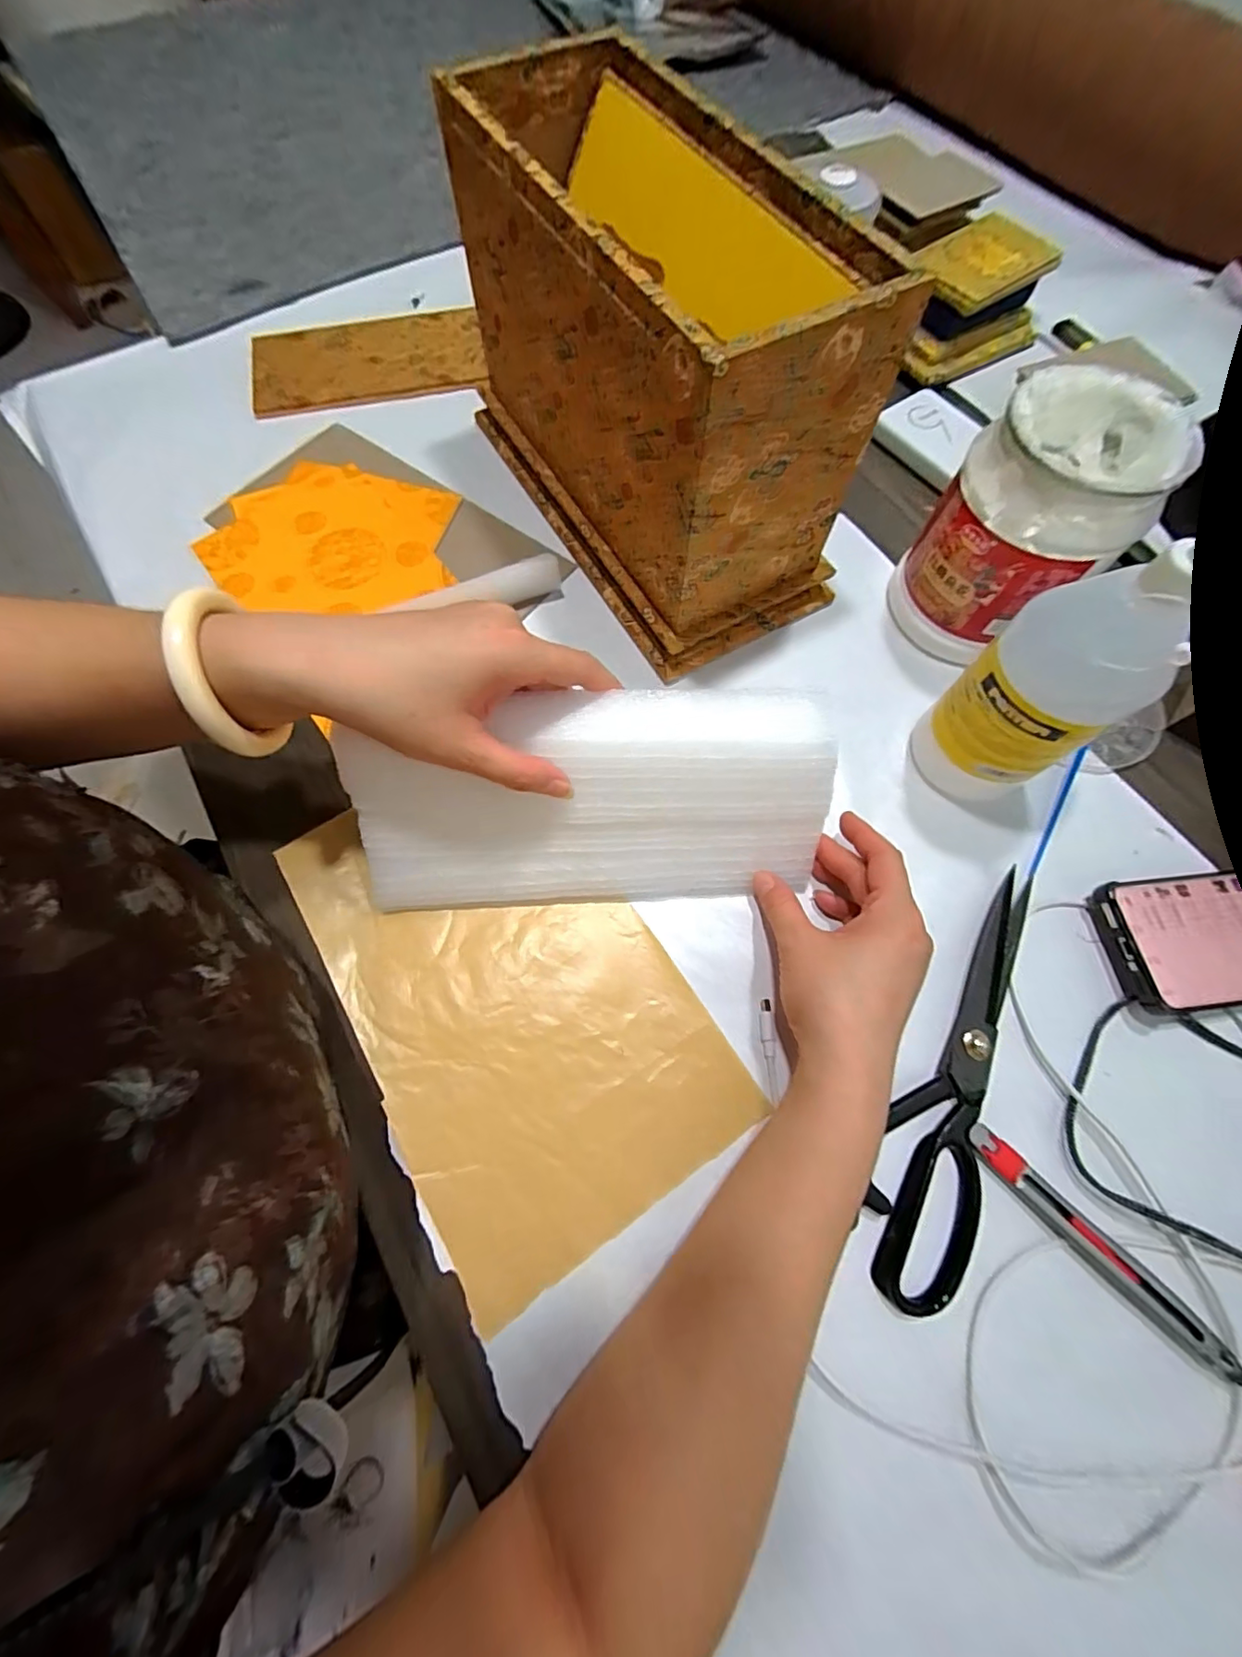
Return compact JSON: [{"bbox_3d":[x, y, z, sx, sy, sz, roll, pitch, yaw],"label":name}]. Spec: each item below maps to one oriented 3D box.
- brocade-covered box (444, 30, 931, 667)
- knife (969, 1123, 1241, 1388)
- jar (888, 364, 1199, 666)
[{"bbox_3d":[0.013,-0.298,0.377,0.138,0.196,0.308,-32,73,-10],"label":"brocade-covered box"},{"bbox_3d":[0.245,0.213,0.286,0.148,0.010,0.014,43,76,14],"label":"knife"},{"bbox_3d":[0.265,-0.201,0.373,0.106,0.134,0.113,0,70,0],"label":"jar"}]

